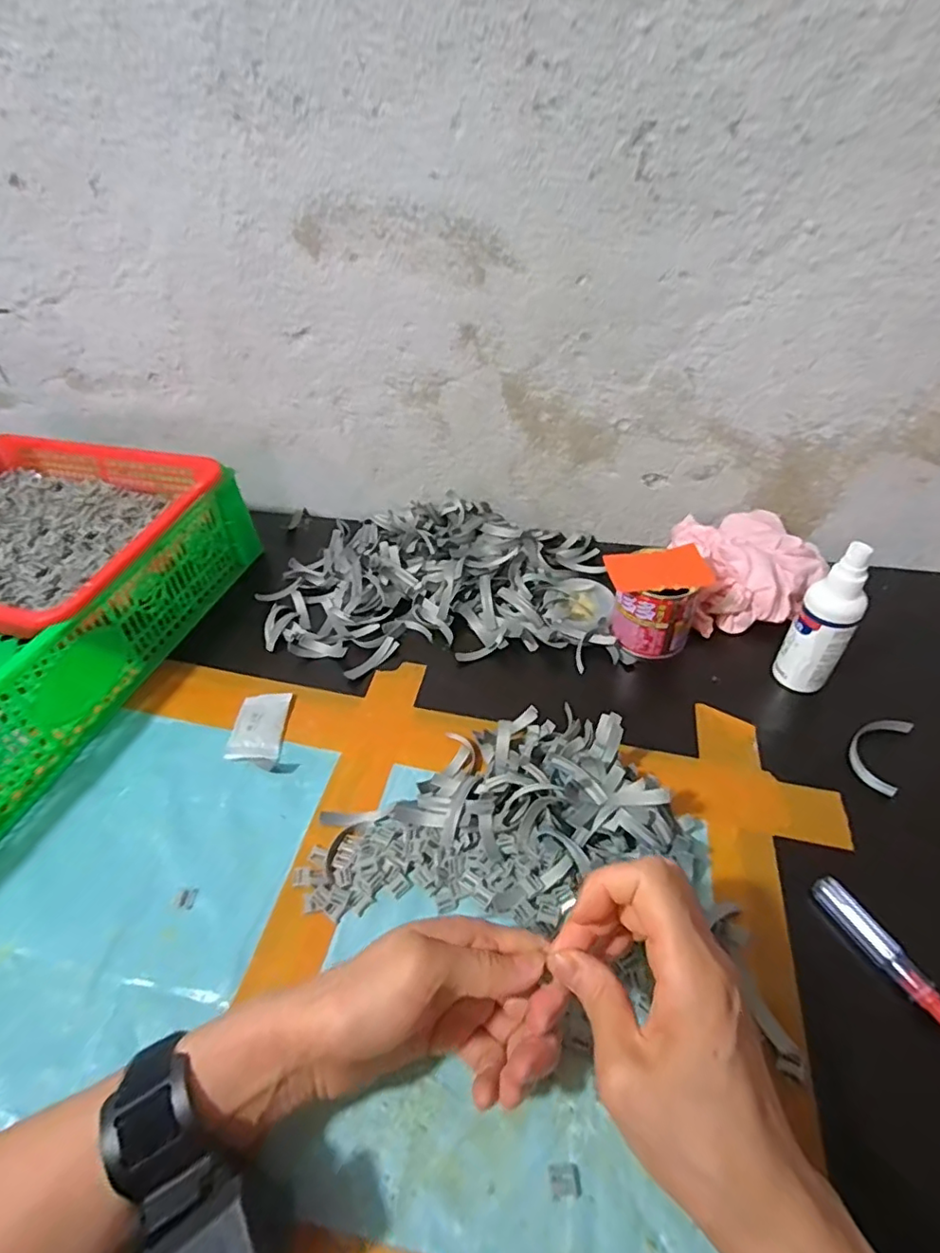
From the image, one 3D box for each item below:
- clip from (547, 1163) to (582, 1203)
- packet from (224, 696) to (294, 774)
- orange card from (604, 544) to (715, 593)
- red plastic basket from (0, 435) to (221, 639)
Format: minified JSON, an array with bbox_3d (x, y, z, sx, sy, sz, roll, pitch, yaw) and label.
[{"bbox_3d":[0.044,0.254,0.267,0.015,0.004,0.012,-8,43,-5],"label":"clip"},{"bbox_3d":[-0.166,0.080,0.460,0.038,0.012,0.071,-2,43,2],"label":"packet"},{"bbox_3d":[0.156,-0.047,0.479,0.078,0.005,0.051,-8,48,-1],"label":"orange card"},{"bbox_3d":[-0.402,-0.084,0.541,0.300,0.067,0.241,11,45,15],"label":"red plastic basket"}]

